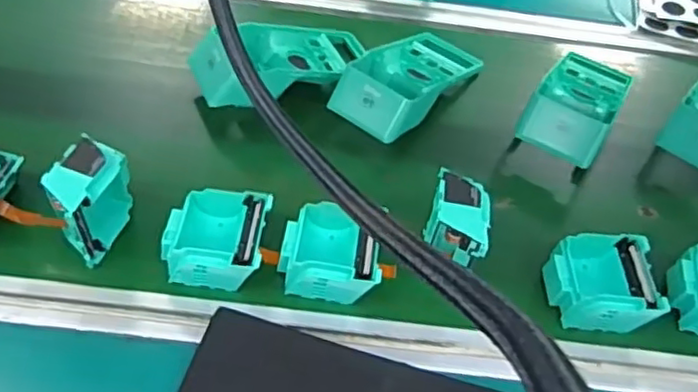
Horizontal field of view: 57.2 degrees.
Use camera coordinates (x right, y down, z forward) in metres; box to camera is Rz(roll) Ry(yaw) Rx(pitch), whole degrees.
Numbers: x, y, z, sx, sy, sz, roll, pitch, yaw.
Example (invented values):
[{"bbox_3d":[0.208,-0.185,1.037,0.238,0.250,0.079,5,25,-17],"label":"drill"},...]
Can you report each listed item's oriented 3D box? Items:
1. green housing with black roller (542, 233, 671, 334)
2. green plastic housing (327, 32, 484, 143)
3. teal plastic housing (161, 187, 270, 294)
[{"bbox_3d":[0.210,0.074,0.532,0.082,0.037,0.080,1,49,-5],"label":"green housing with black roller"},{"bbox_3d":[0.065,-0.127,0.665,0.090,0.048,0.189,33,54,22],"label":"green plastic housing"},{"bbox_3d":[-0.107,0.037,0.523,0.077,0.041,0.074,5,49,-1],"label":"teal plastic housing"}]

